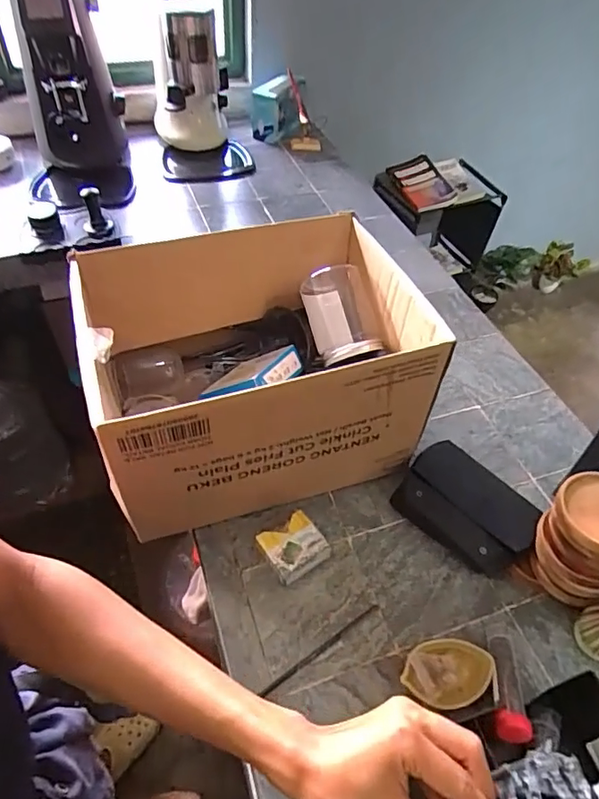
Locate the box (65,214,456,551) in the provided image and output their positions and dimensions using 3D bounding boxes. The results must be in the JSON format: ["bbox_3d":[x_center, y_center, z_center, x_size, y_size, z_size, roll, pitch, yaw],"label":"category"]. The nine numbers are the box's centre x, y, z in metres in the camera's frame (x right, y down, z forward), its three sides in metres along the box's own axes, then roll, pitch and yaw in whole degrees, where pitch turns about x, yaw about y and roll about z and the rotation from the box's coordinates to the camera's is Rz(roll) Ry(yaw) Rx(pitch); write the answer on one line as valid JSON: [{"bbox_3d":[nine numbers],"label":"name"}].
[{"bbox_3d":[-0.061,-0.040,0.723,0.390,0.255,0.314,-13,50,-16],"label":"box"}]

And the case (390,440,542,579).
[{"bbox_3d":[0.225,0.147,0.718,0.111,0.065,0.175,-34,58,-30],"label":"case"}]

